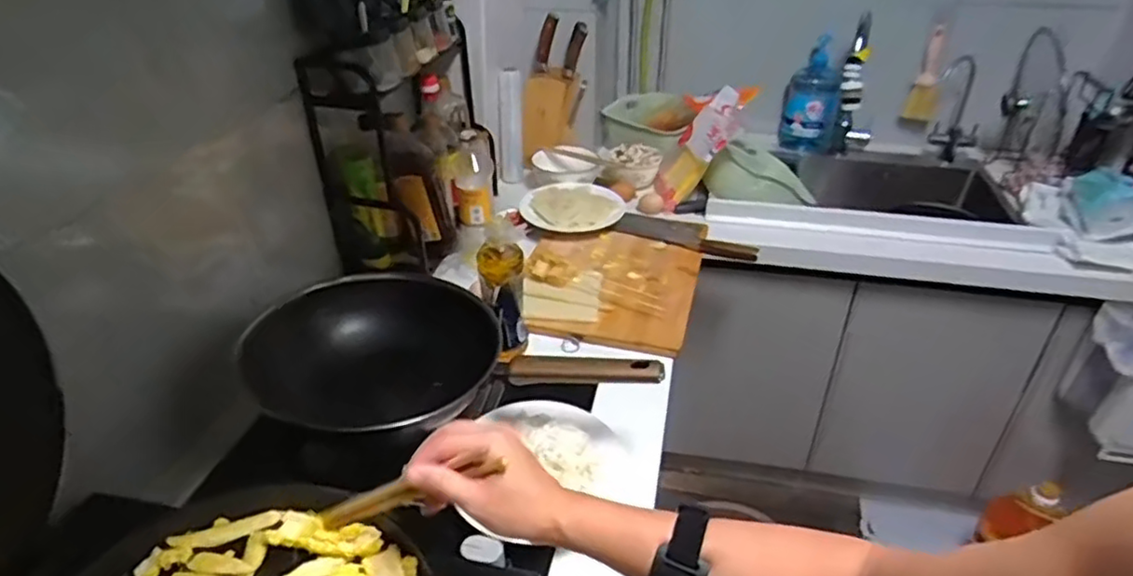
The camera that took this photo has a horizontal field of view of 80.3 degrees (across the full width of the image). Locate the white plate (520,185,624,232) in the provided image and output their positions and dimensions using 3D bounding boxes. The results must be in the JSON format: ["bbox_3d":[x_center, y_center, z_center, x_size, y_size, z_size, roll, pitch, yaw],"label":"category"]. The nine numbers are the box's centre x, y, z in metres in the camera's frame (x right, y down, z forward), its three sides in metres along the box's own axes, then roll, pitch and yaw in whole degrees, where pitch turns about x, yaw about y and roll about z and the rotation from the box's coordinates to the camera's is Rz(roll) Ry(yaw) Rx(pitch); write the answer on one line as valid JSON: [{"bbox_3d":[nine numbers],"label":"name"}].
[{"bbox_3d":[0.012,-0.160,1.347,0.199,0.047,0.199,0,33,0],"label":"white plate"}]

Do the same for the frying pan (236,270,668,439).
[{"bbox_3d":[-0.135,0.086,0.869,0.470,0.130,0.180,3,34,5],"label":"frying pan"}]

